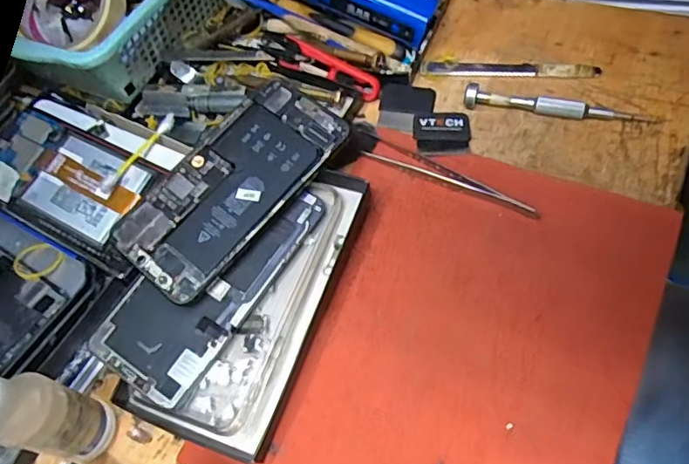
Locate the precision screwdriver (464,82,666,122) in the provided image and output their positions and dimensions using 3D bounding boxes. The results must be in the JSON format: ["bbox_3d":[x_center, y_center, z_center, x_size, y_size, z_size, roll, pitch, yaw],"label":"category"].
[{"bbox_3d":[0.149,-0.089,0.381,0.127,0.011,0.014,7,62,14],"label":"precision screwdriver"}]

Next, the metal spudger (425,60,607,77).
[{"bbox_3d":[0.123,-0.123,0.413,0.127,0.005,0.015,6,66,14],"label":"metal spudger"}]

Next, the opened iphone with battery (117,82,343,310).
[{"bbox_3d":[-0.072,-0.031,0.348,0.072,0.004,0.153,38,77,18],"label":"opened iphone with battery"}]

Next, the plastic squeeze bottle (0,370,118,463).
[{"bbox_3d":[-0.151,0.092,0.275,0.028,0.102,0.033,8,62,14],"label":"plastic squeeze bottle"}]

